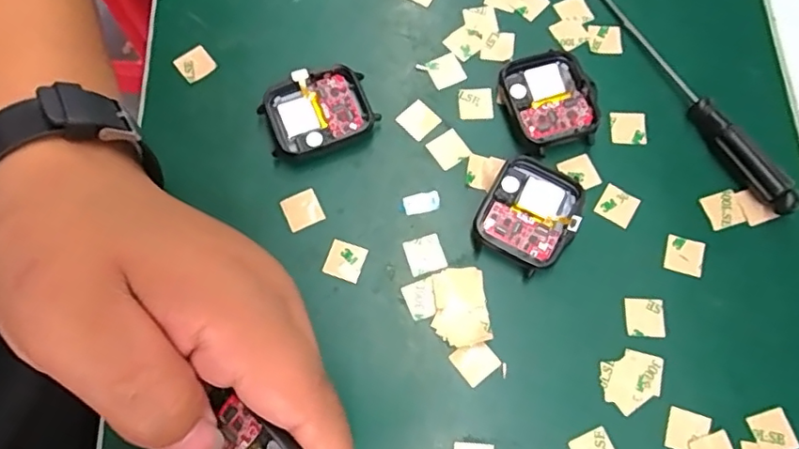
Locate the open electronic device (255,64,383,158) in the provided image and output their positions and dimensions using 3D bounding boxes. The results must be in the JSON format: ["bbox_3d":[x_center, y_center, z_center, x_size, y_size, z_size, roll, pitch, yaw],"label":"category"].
[{"bbox_3d":[-0.036,-0.049,0.255,0.046,0.012,0.037,-23,74,-7],"label":"open electronic device"}]

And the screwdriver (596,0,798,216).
[{"bbox_3d":[0.129,-0.059,0.256,0.011,0.016,0.130,-30,75,-9],"label":"screwdriver"}]

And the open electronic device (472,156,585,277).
[{"bbox_3d":[0.055,-0.004,0.241,0.037,0.012,0.044,29,75,8],"label":"open electronic device"}]

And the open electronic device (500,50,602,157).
[{"bbox_3d":[0.067,-0.055,0.258,0.037,0.008,0.046,-16,74,-5],"label":"open electronic device"}]

